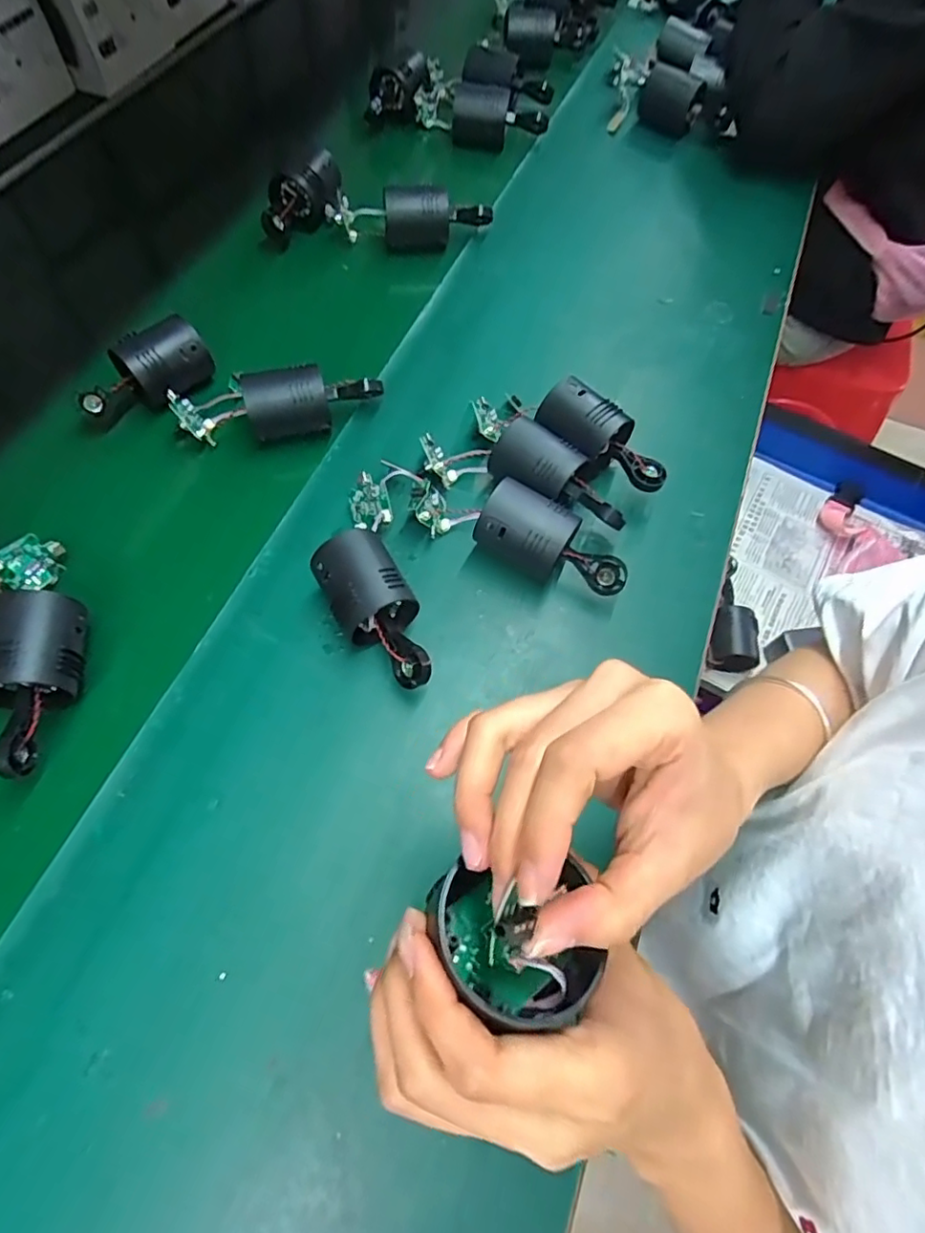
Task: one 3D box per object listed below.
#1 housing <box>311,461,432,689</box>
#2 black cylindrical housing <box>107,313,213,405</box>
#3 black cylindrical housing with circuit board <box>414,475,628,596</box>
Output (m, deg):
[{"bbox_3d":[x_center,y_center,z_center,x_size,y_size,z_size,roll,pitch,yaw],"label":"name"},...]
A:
[{"bbox_3d":[-0.065,-0.033,0.423,0.073,0.056,0.171,-2,65,-5],"label":"housing"},{"bbox_3d":[-0.253,-0.214,0.503,0.065,0.043,0.070,39,68,14],"label":"black cylindrical housing"},{"bbox_3d":[0.044,-0.063,0.443,0.165,0.057,0.045,21,65,6],"label":"black cylindrical housing with circuit board"}]

